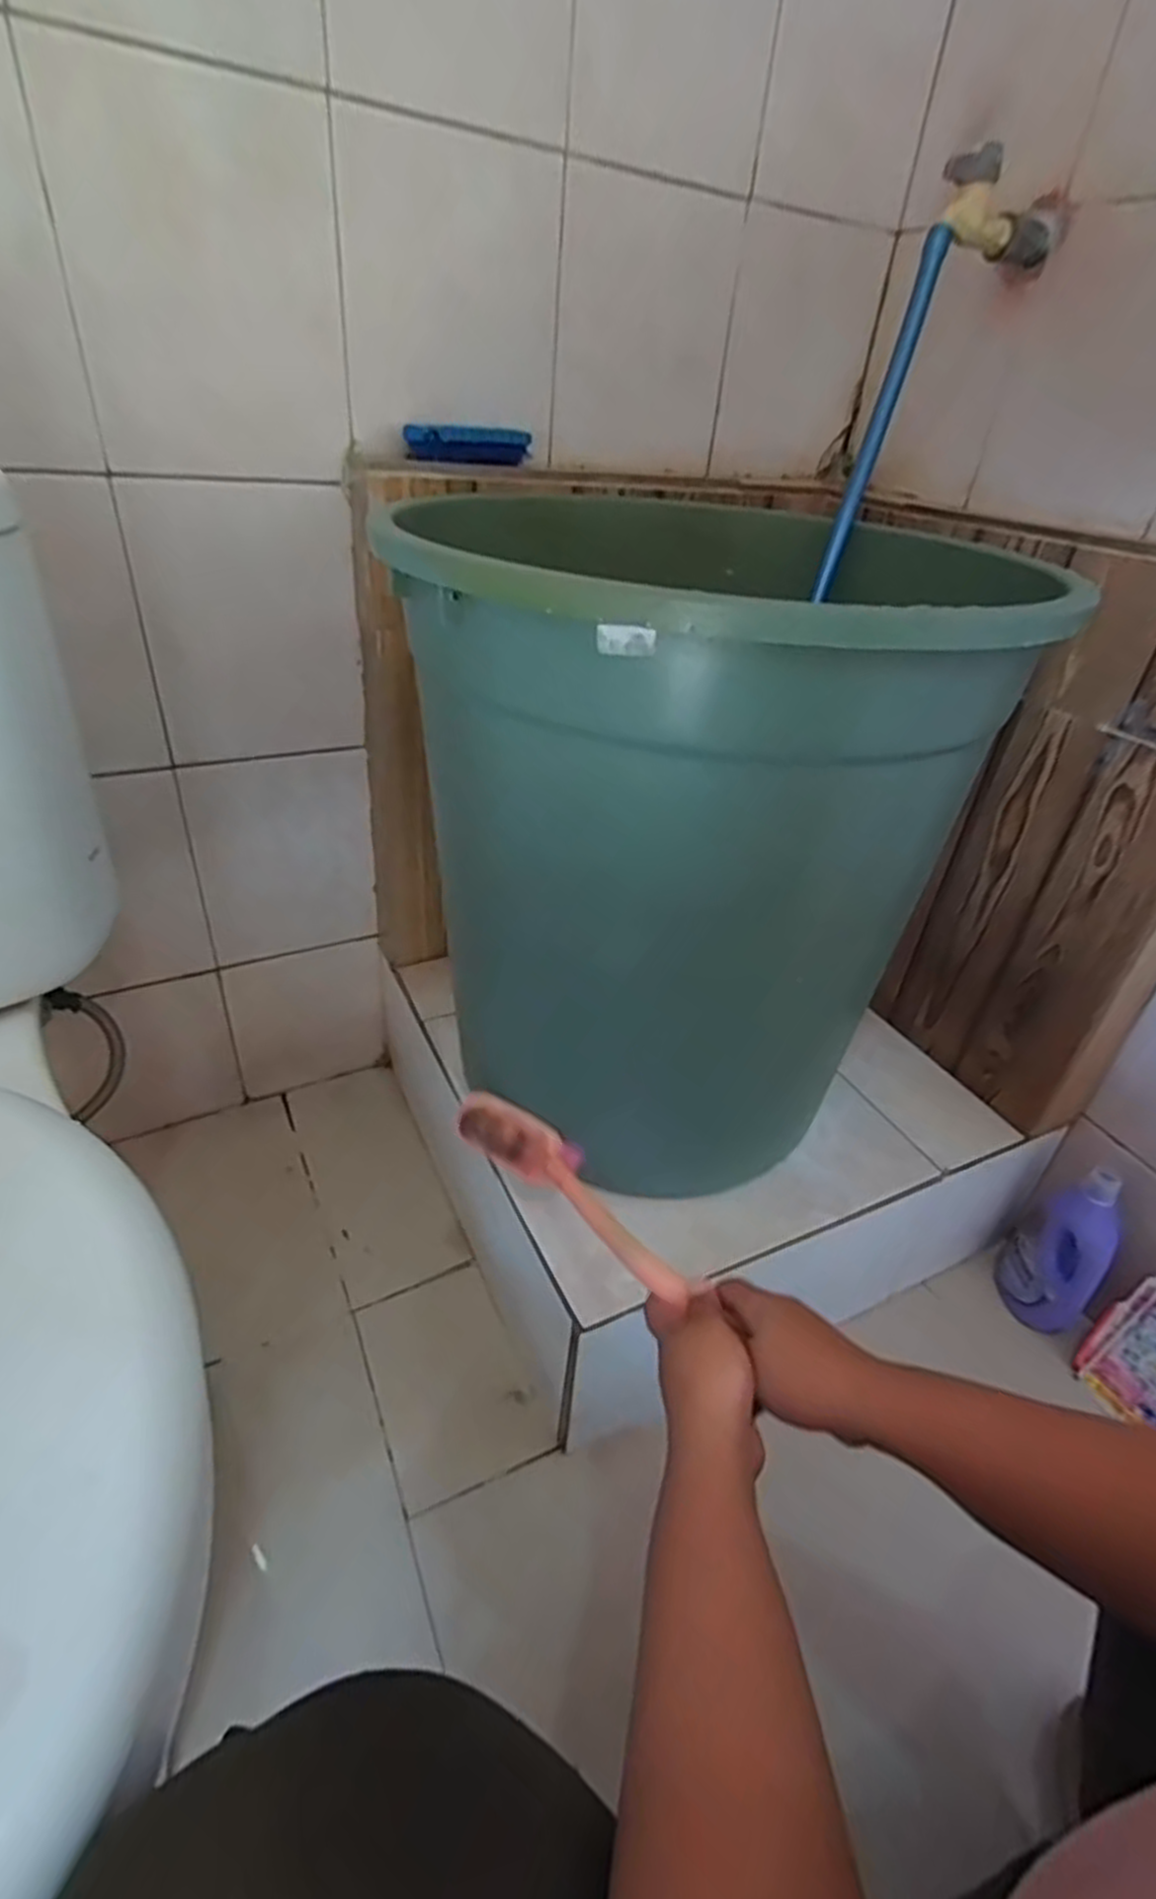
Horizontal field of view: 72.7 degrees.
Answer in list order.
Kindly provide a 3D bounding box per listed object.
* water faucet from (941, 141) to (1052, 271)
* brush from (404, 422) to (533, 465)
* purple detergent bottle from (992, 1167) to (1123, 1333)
[{"bbox_3d":[0.358,-0.626,0.674,0.146,0.040,0.057,-2,33,-36],"label":"water faucet"},{"bbox_3d":[-0.098,-0.452,0.702,0.109,0.029,0.022,-2,36,-11],"label":"brush"},{"bbox_3d":[0.503,0.308,0.811,0.083,0.195,0.052,32,42,32],"label":"purple detergent bottle"}]

